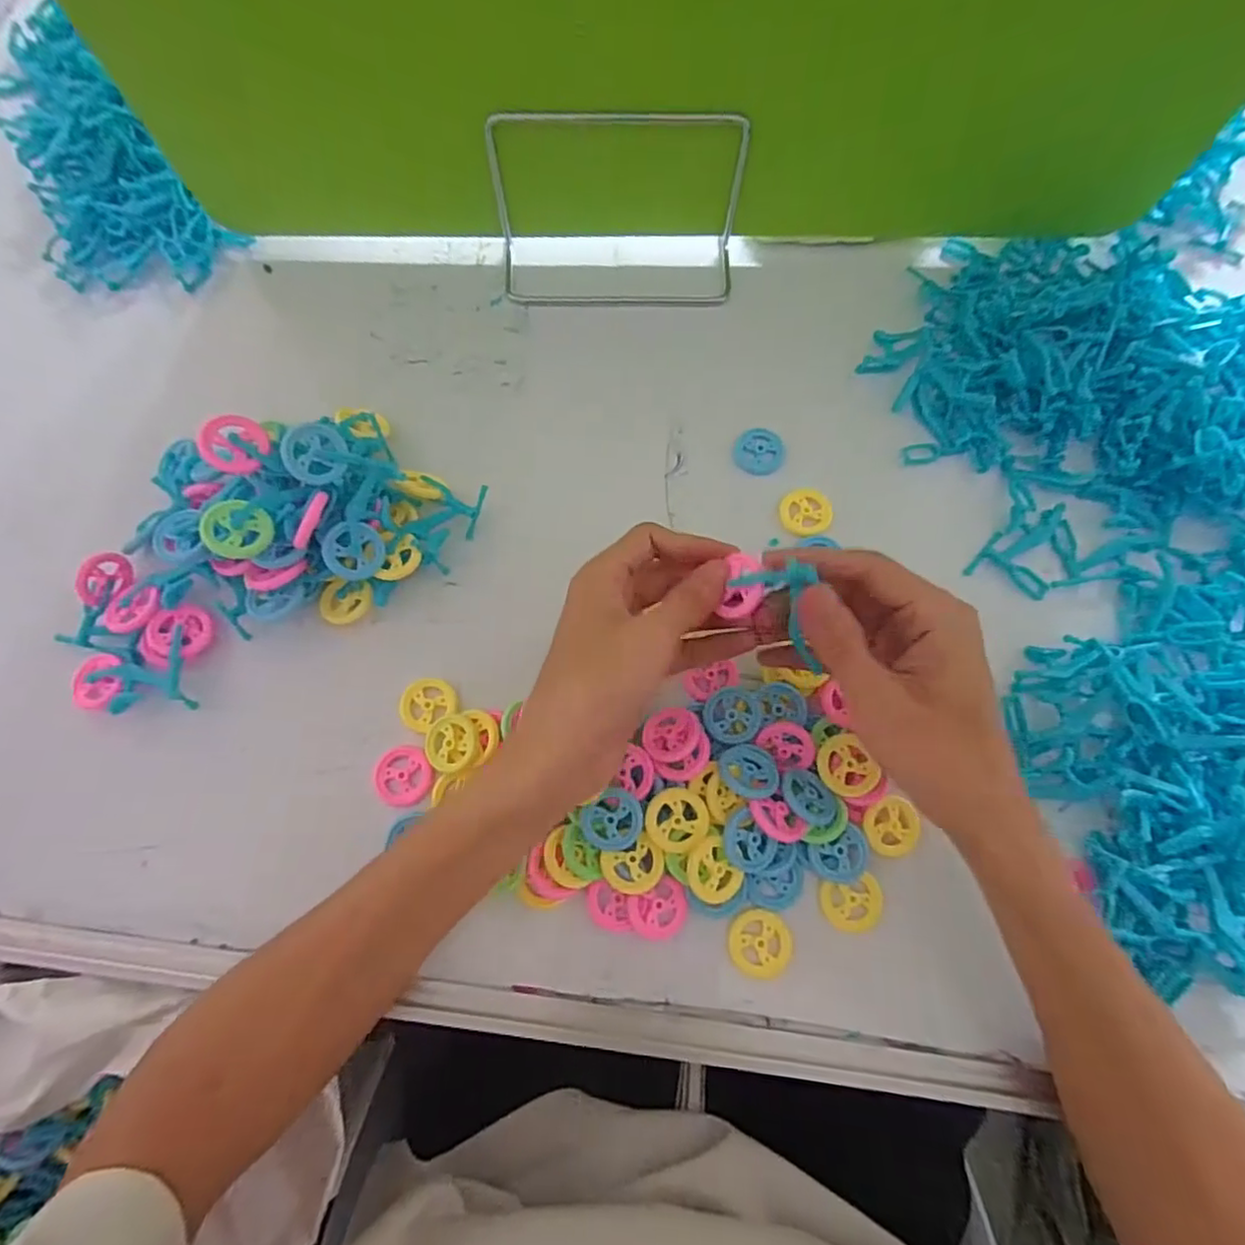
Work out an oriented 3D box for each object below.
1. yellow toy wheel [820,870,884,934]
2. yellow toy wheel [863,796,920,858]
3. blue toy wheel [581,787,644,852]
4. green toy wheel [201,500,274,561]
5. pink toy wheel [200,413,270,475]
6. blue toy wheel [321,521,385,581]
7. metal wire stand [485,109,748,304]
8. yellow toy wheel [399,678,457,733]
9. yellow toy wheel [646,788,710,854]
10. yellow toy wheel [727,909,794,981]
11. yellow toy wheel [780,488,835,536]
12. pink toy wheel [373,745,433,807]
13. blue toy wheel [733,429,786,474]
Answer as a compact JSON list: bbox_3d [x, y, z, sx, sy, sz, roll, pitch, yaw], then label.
[{"bbox_3d":[0.113,0.138,0.304,0.030,0.007,0.026,-11,74,-3],"label":"yellow toy wheel"},{"bbox_3d":[0.135,0.101,0.310,0.028,0.005,0.029,0,73,1],"label":"yellow toy wheel"},{"bbox_3d":[-0.005,0.095,0.296,0.029,0.004,0.028,0,89,5],"label":"blue toy wheel"},{"bbox_3d":[-0.183,-0.045,0.296,0.029,0.008,0.028,4,81,-30],"label":"green toy wheel"},{"bbox_3d":[-0.187,-0.087,0.299,0.027,0.007,0.028,36,75,-29],"label":"pink toy wheel"},{"bbox_3d":[-0.137,-0.036,0.318,0.029,0.004,0.029,-8,105,-32],"label":"blue toy wheel"},{"bbox_3d":[-0.003,-0.249,0.376,0.150,0.085,0.053,-2,73,0],"label":"metal wire stand"},{"bbox_3d":[-0.104,0.043,0.331,0.028,0.006,0.027,0,73,1],"label":"yellow toy wheel"},{"bbox_3d":[0.026,0.094,0.297,0.029,0.005,0.029,0,73,1],"label":"yellow toy wheel"},{"bbox_3d":[0.066,0.154,0.297,0.030,0.004,0.029,0,73,1],"label":"yellow toy wheel"},{"bbox_3d":[0.108,-0.065,0.364,0.028,0.006,0.029,0,73,1],"label":"yellow toy wheel"},{"bbox_3d":[-0.112,0.079,0.320,0.029,0.006,0.030,0,73,1],"label":"pink toy wheel"},{"bbox_3d":[0.083,-0.104,0.376,0.029,0.006,0.028,0,73,1],"label":"blue toy wheel"}]

